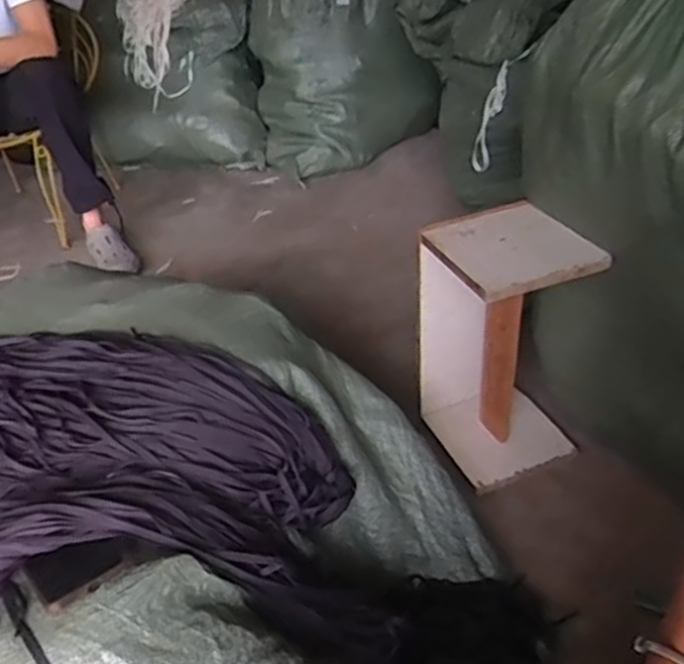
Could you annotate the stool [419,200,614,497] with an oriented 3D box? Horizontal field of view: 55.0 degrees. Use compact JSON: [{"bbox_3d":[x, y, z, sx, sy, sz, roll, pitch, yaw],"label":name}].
[{"bbox_3d":[0.277,0.026,1.134,0.220,0.416,0.229,-17,38,-16],"label":"stool"}]

